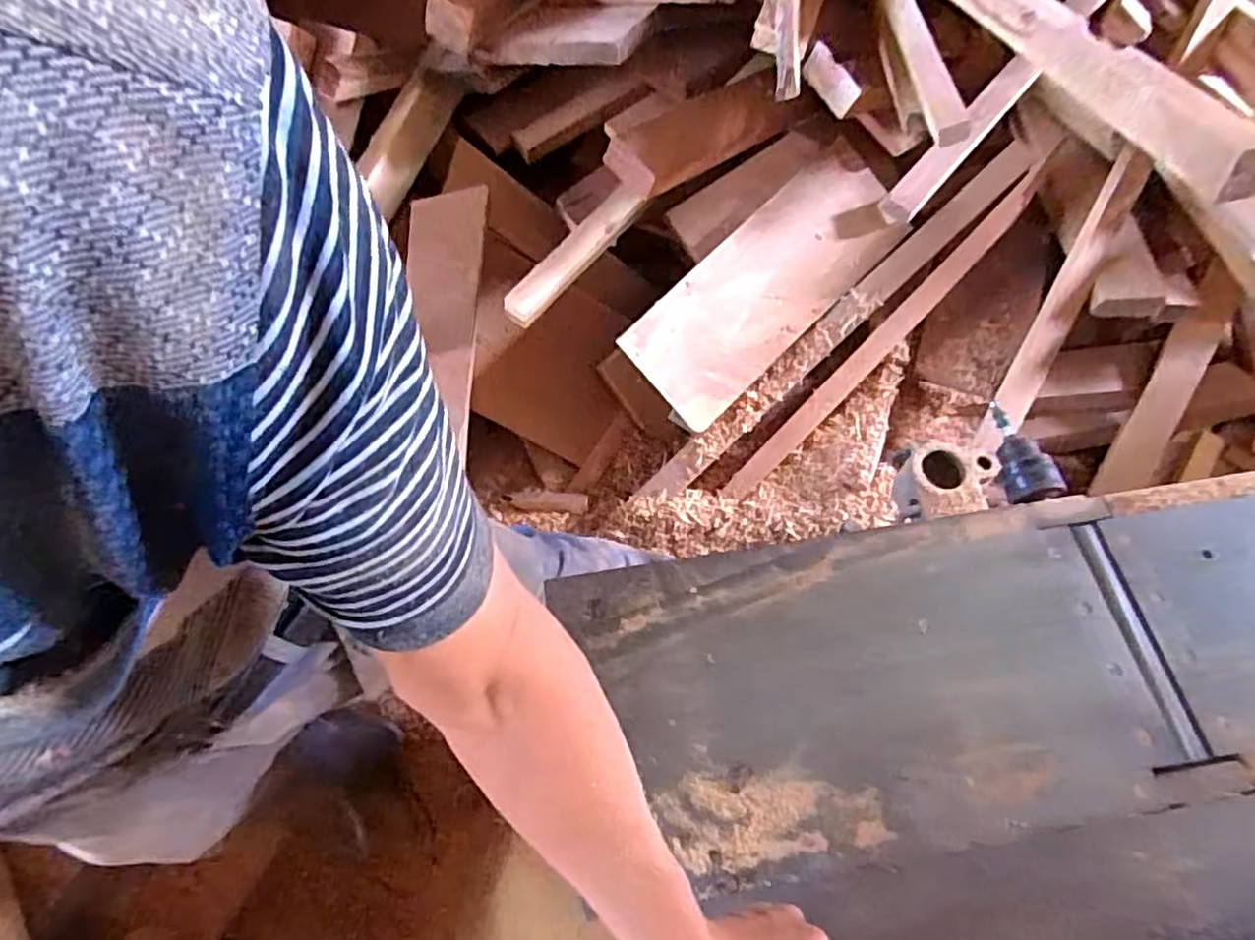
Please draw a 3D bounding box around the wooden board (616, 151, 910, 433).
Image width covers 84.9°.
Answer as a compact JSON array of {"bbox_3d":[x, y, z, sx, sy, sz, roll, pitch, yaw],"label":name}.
[{"bbox_3d":[0.242,-0.321,1.191,0.534,0.036,0.213,-44,96,-4],"label":"wooden board"}]

